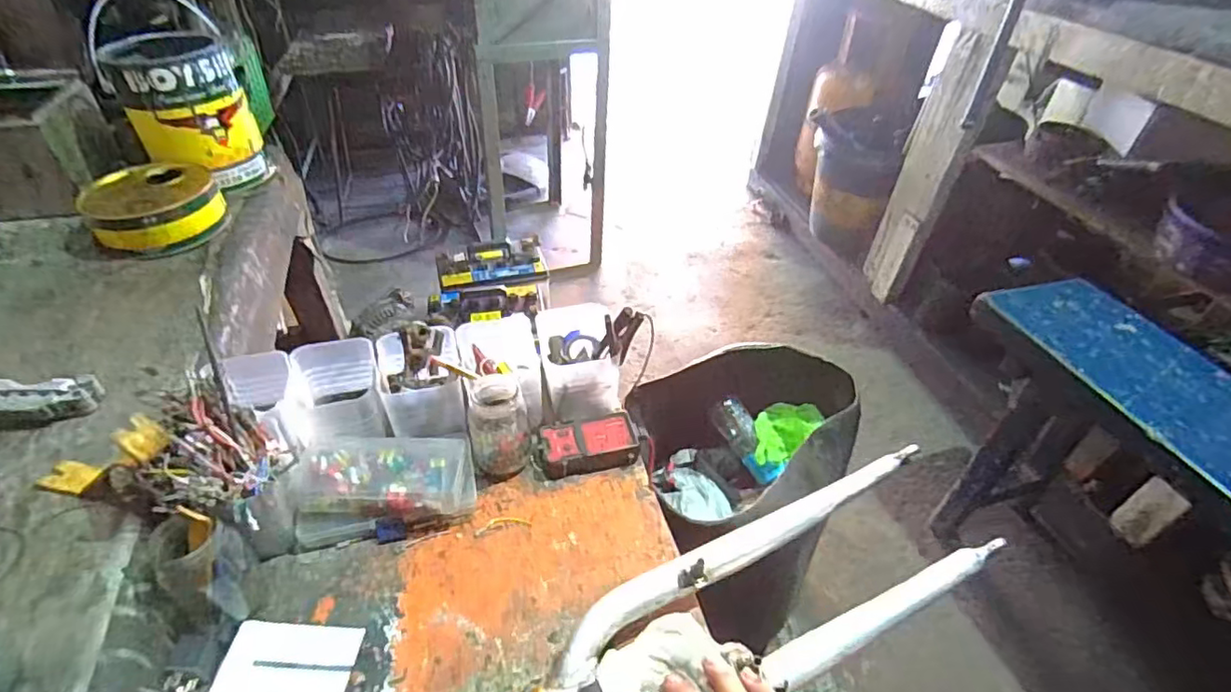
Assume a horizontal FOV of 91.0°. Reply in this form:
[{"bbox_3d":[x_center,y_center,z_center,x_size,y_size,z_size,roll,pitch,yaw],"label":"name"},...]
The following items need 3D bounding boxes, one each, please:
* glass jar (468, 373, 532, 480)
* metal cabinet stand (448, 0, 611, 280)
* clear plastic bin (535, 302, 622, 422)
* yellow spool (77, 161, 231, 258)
[{"bbox_3d":[-0.125,0.087,0.653,0.061,0.097,0.067,-6,42,-10],"label":"glass jar"},{"bbox_3d":[-0.225,-0.661,1.606,0.334,0.924,0.353,-12,43,-16],"label":"metal cabinet stand"},{"bbox_3d":[-0.046,0.019,0.746,0.089,0.075,0.126,-6,42,-10],"label":"clear plastic bin"},{"bbox_3d":[-0.651,-0.195,0.858,0.164,0.067,0.163,20,44,19],"label":"yellow spool"}]

